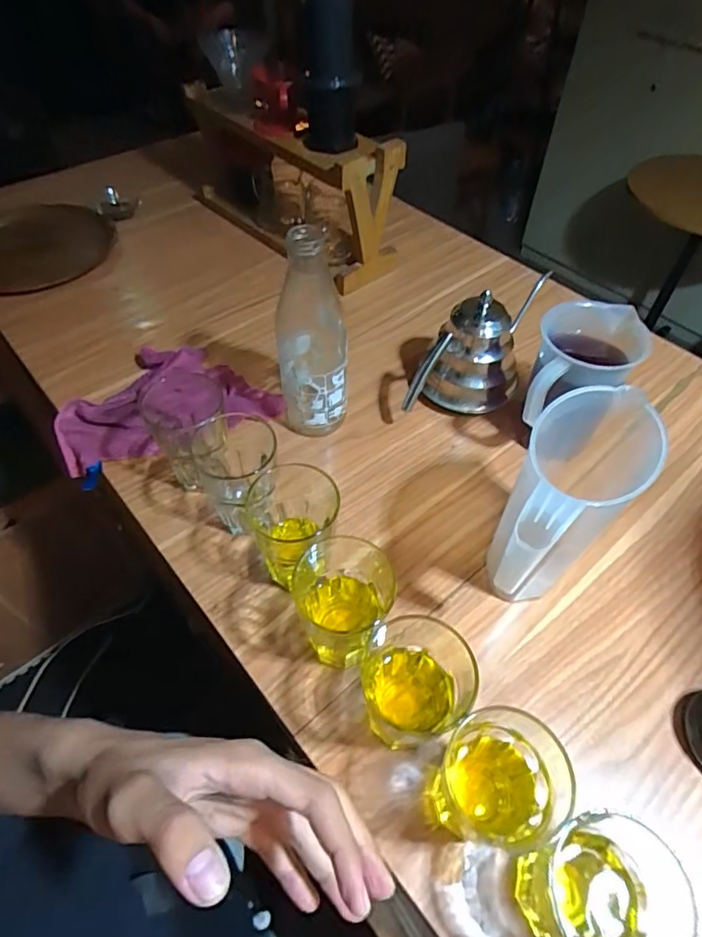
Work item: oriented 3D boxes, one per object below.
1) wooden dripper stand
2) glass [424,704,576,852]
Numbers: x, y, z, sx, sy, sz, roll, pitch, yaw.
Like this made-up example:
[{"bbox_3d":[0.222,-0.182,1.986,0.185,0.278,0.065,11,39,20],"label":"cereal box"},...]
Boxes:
[{"bbox_3d":[-0.120,-0.506,0.942,0.427,0.224,0.137,36,59,23],"label":"wooden dripper stand"},{"bbox_3d":[0.115,0.247,0.420,0.088,0.111,0.081,5,52,3],"label":"glass"}]

